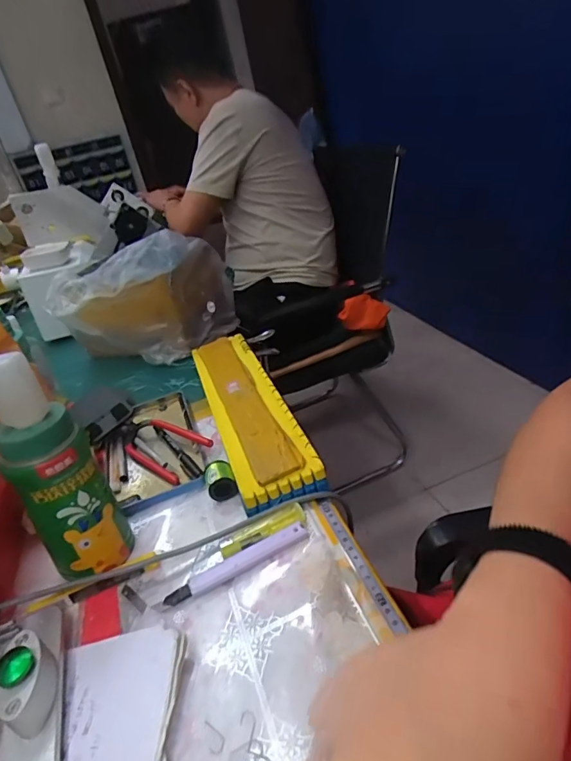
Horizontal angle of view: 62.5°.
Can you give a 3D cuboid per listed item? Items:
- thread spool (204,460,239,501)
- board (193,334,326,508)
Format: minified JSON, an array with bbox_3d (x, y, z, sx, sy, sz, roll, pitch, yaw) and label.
[{"bbox_3d":[-0.064,0.096,0.455,0.026,0.023,0.035,-19,31,-10],"label":"thread spool"},{"bbox_3d":[-0.048,0.026,0.553,0.076,0.027,0.310,-18,31,-10],"label":"board"}]

